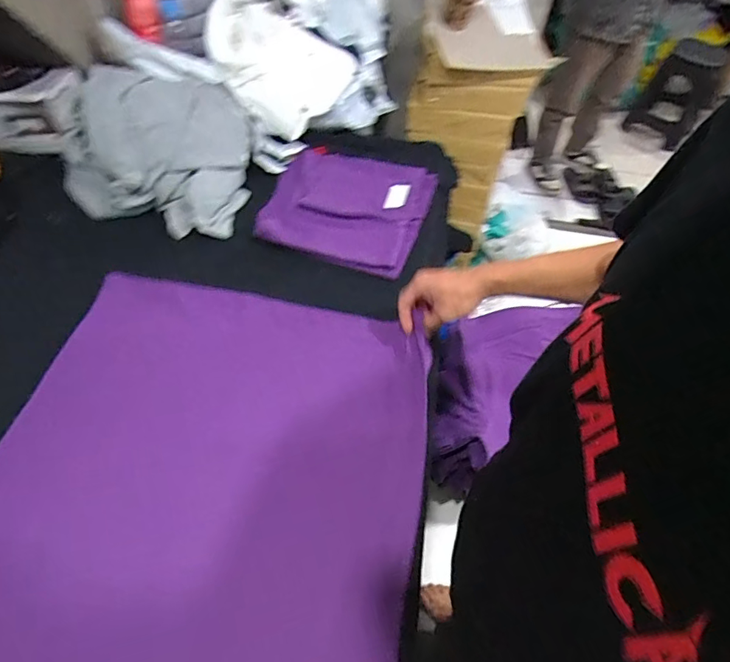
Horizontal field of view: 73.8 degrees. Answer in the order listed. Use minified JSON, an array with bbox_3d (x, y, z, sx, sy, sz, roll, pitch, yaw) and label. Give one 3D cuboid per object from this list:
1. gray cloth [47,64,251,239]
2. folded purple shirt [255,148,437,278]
[{"bbox_3d":[-0.391,-0.339,0.885,0.333,0.138,0.303,-3,55,-7],"label":"gray cloth"},{"bbox_3d":[-0.037,-0.243,0.917,0.297,0.014,0.284,13,54,5],"label":"folded purple shirt"}]

